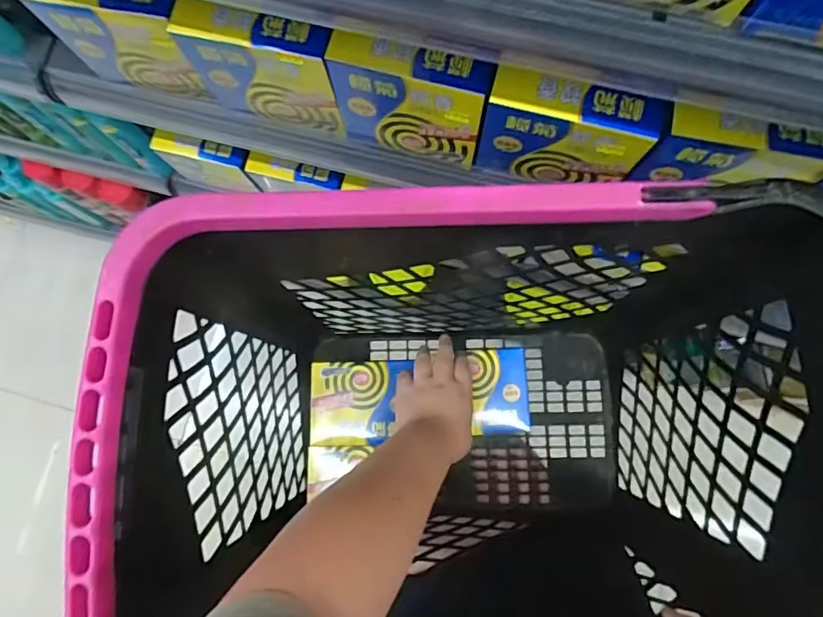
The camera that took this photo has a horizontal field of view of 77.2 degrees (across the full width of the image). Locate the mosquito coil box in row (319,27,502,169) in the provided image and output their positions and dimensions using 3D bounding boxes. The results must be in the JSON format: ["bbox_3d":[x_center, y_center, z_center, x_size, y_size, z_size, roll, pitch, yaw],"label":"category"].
[{"bbox_3d":[-0.001,-0.181,0.458,0.130,0.125,0.031,15,81,4],"label":"mosquito coil box in row"}]

